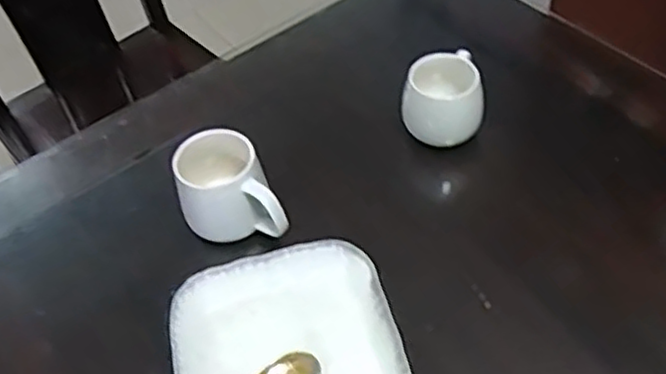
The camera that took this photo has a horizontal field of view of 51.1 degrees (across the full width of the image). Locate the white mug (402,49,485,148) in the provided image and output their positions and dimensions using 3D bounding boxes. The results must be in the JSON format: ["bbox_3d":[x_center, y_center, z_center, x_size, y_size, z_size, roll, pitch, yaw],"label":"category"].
[{"bbox_3d":[0.118,-0.101,0.778,0.083,0.078,0.078,-7,50,1],"label":"white mug"}]

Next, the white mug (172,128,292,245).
[{"bbox_3d":[-0.110,0.013,0.708,0.089,0.091,0.110,-24,52,-13],"label":"white mug"}]

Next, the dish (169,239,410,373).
[{"bbox_3d":[-0.040,0.150,0.627,0.192,0.047,0.194,-15,50,-6],"label":"dish"}]

